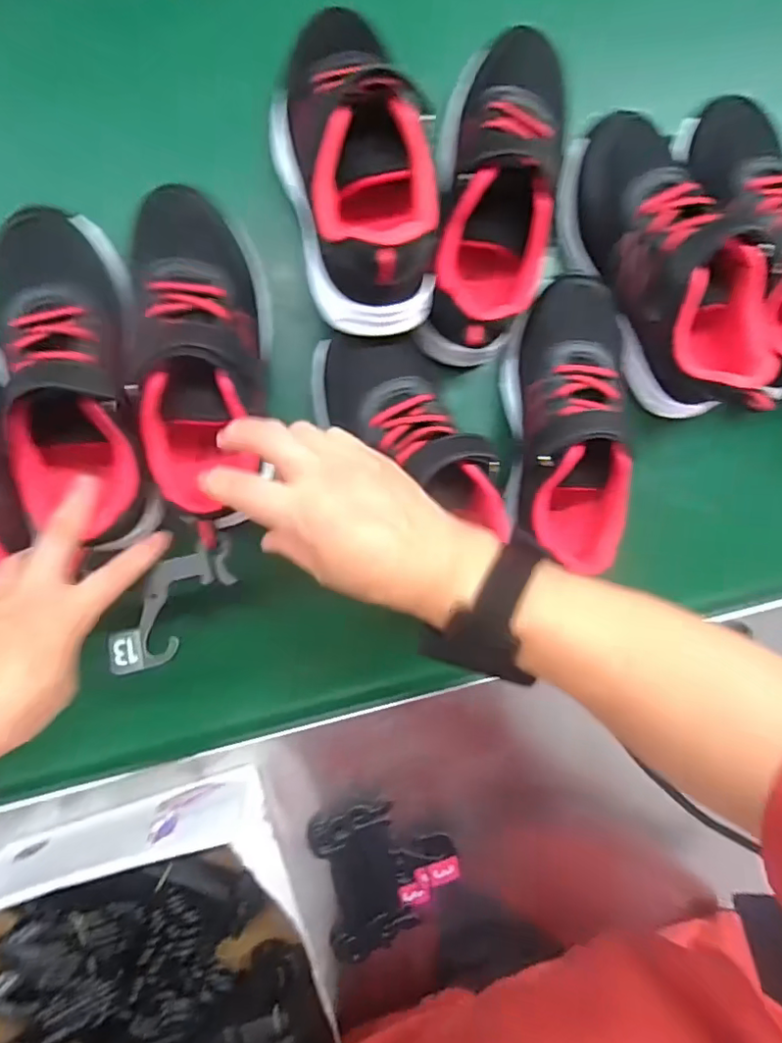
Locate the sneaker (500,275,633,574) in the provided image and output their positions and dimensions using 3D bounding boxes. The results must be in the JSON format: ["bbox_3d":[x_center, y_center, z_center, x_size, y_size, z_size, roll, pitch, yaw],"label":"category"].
[{"bbox_3d":[0.121,-0.071,0.392,0.074,0.093,0.187,5,94,-8],"label":"sneaker"}]

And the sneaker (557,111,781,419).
[{"bbox_3d":[0.194,-0.178,0.391,0.089,0.086,0.210,-21,98,-5],"label":"sneaker"}]

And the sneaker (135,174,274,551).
[{"bbox_3d":[-0.120,-0.098,0.348,0.082,0.082,0.204,3,91,-8],"label":"sneaker"}]

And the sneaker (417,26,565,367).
[{"bbox_3d":[0.069,-0.212,0.365,0.081,0.071,0.208,8,94,-8],"label":"sneaker"}]

